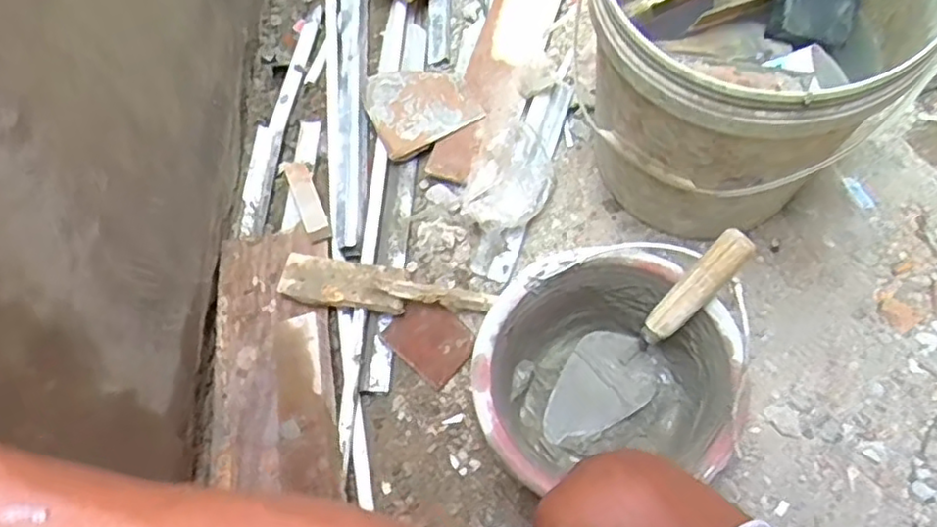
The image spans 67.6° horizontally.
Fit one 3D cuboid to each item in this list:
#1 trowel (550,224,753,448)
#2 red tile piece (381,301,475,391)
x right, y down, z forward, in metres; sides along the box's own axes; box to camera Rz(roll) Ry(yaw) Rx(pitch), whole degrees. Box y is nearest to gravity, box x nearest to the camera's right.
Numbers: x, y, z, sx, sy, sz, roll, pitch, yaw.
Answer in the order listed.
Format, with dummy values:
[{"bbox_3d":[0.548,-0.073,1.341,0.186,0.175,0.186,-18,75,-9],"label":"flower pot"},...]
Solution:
[{"bbox_3d":[0.185,0.078,0.724,0.083,0.284,0.091,-4,50,-51],"label":"trowel"},{"bbox_3d":[-0.046,0.094,0.868,0.100,0.014,0.081,42,82,11],"label":"red tile piece"}]

